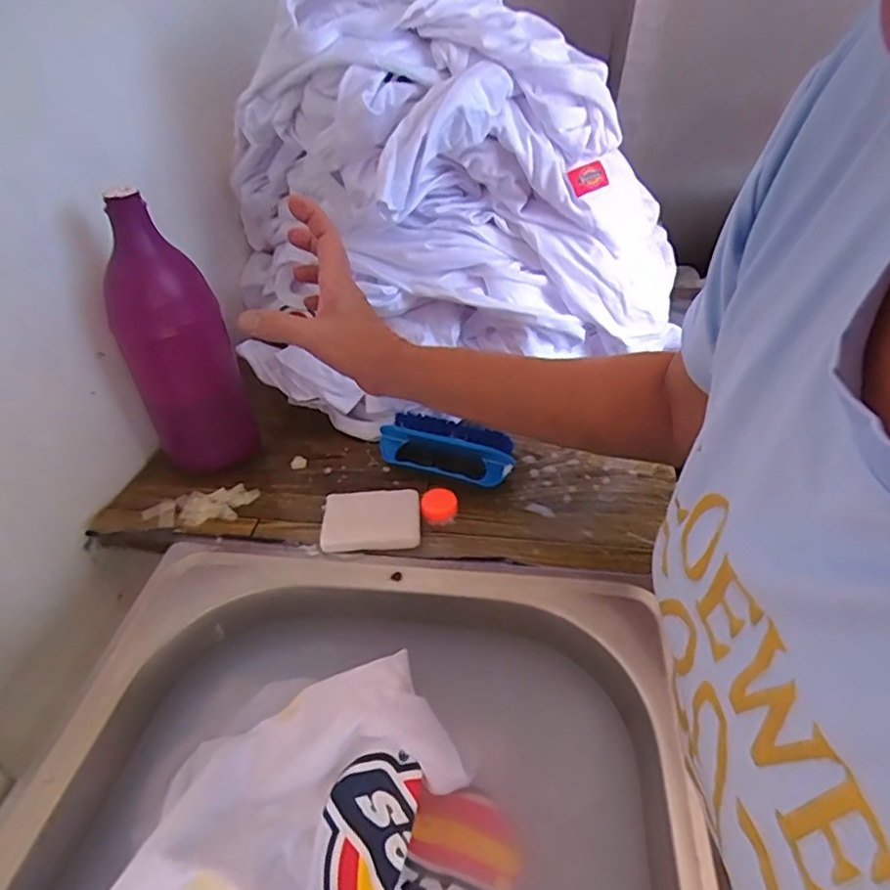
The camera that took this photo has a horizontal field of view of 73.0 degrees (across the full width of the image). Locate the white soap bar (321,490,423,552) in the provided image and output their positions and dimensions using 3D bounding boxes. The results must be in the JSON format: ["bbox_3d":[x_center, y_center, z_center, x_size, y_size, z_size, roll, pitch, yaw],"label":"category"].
[{"bbox_3d":[-0.061,0.062,0.507,0.079,0.017,0.060,-4,38,-2],"label":"white soap bar"}]

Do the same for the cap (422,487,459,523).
[{"bbox_3d":[-0.005,0.053,0.520,0.031,0.013,0.032,-2,38,1],"label":"cap"}]

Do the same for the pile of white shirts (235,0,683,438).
[{"bbox_3d":[-0.015,-0.248,0.576,0.374,0.332,0.311,-11,38,-11],"label":"pile of white shirts"}]

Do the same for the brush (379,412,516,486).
[{"bbox_3d":[-0.001,0.005,0.552,0.126,0.047,0.039,11,40,17],"label":"brush"}]

